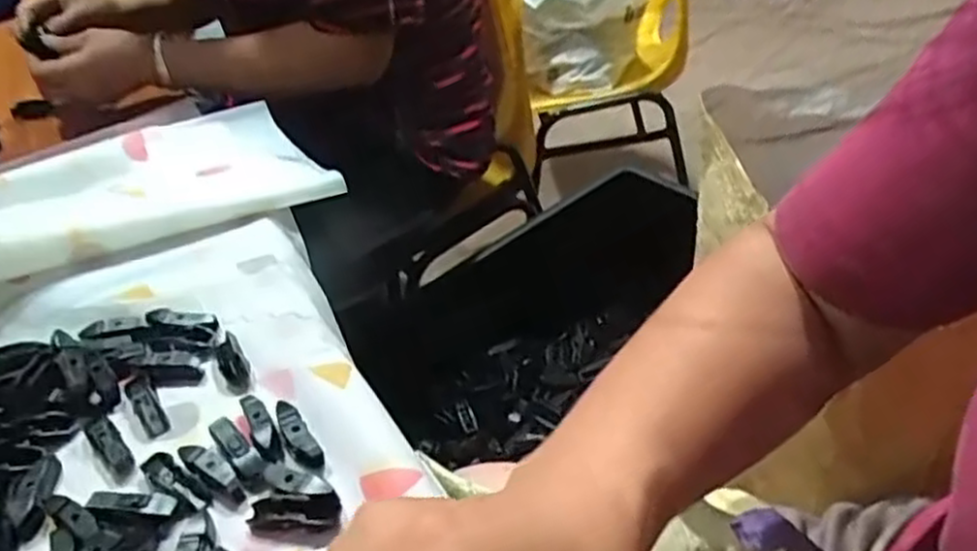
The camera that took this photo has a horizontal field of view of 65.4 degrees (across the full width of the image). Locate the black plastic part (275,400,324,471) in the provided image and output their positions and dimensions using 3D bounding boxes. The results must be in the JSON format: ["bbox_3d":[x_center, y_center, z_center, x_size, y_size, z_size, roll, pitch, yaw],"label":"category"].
[{"bbox_3d":[-0.117,0.095,0.462,0.016,0.006,0.054,-27,42,-22],"label":"black plastic part"}]

